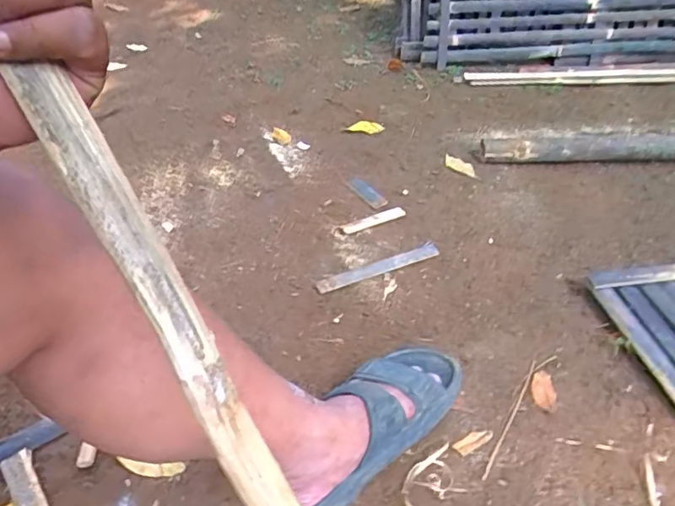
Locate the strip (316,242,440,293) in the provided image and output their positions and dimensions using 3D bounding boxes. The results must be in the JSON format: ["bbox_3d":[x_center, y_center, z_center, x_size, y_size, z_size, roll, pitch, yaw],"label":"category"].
[{"bbox_3d":[0.072,0.025,0.917,0.228,0.008,0.028,-17,55,-18],"label":"strip"}]

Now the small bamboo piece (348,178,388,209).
[{"bbox_3d":[0.062,-0.125,1.087,0.037,0.004,0.121,-18,43,-21],"label":"small bamboo piece"}]

